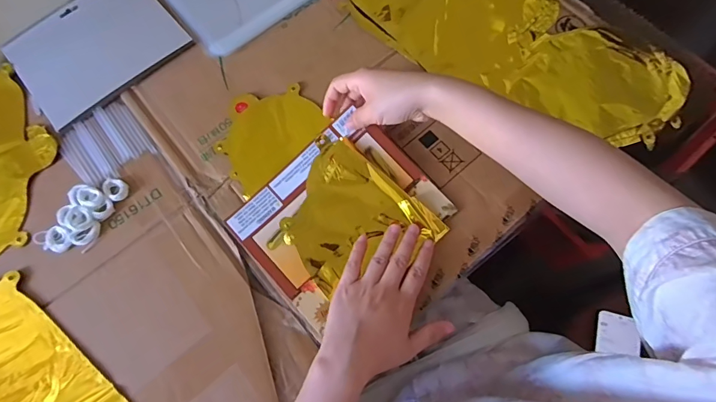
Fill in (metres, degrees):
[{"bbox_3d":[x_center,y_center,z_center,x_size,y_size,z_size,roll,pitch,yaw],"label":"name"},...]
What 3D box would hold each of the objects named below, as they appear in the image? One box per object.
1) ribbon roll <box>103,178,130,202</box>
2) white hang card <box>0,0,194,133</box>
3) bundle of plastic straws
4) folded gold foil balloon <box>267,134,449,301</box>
[{"bbox_3d":[-0.267,-0.013,0.450,0.028,0.007,0.022,35,76,13],"label":"ribbon roll"},{"bbox_3d":[-0.332,-0.199,0.517,0.190,0.007,0.158,-42,75,-11],"label":"white hang card"},{"bbox_3d":[-0.292,-0.068,0.472,0.084,0.007,0.105,-43,75,-11],"label":"bundle of plastic straws"},{"bbox_3d":[-0.012,0.022,0.431,0.157,0.025,0.133,39,77,14],"label":"folded gold foil balloon"}]

